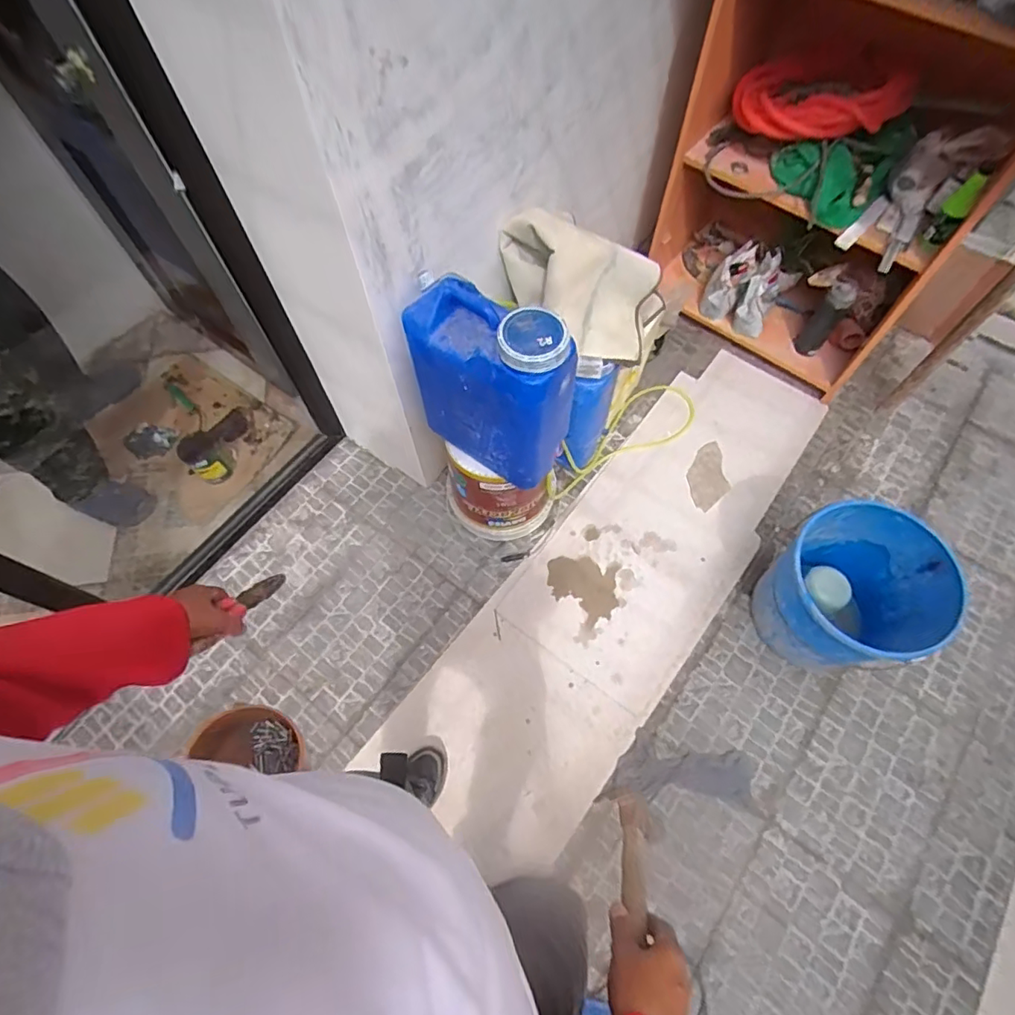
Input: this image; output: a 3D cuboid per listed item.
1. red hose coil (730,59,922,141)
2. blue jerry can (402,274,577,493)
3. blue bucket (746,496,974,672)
[{"bbox_3d":[0.754,-1.003,1.385,0.246,0.143,0.385,-21,47,-9],"label":"red hose coil"},{"bbox_3d":[-0.042,-0.236,1.105,0.308,0.370,0.140,31,68,16],"label":"blue jerry can"},{"bbox_3d":[0.784,0.214,1.325,0.329,0.350,0.313,-1,64,1],"label":"blue bucket"}]

